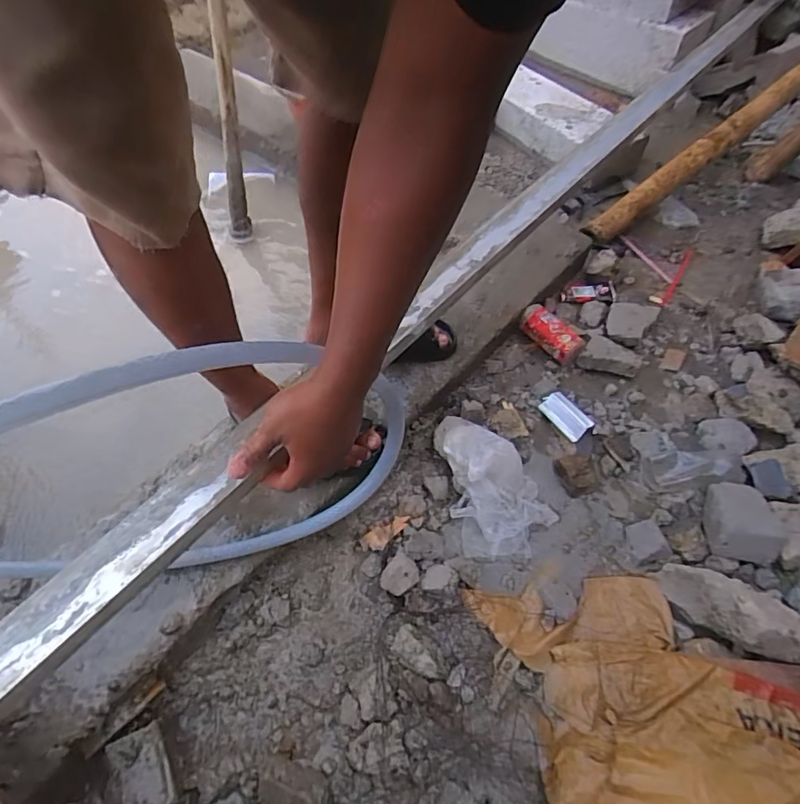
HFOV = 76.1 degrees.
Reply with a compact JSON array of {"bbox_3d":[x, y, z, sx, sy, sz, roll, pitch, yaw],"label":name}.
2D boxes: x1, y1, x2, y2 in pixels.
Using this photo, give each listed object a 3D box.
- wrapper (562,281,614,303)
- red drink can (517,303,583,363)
[{"bbox_3d":[0.393,-0.233,1.074,0.110,0.013,0.061,4,55,1],"label":"wrapper"},{"bbox_3d":[0.276,-0.123,0.943,0.054,0.049,0.120,-34,62,-23],"label":"red drink can"}]

